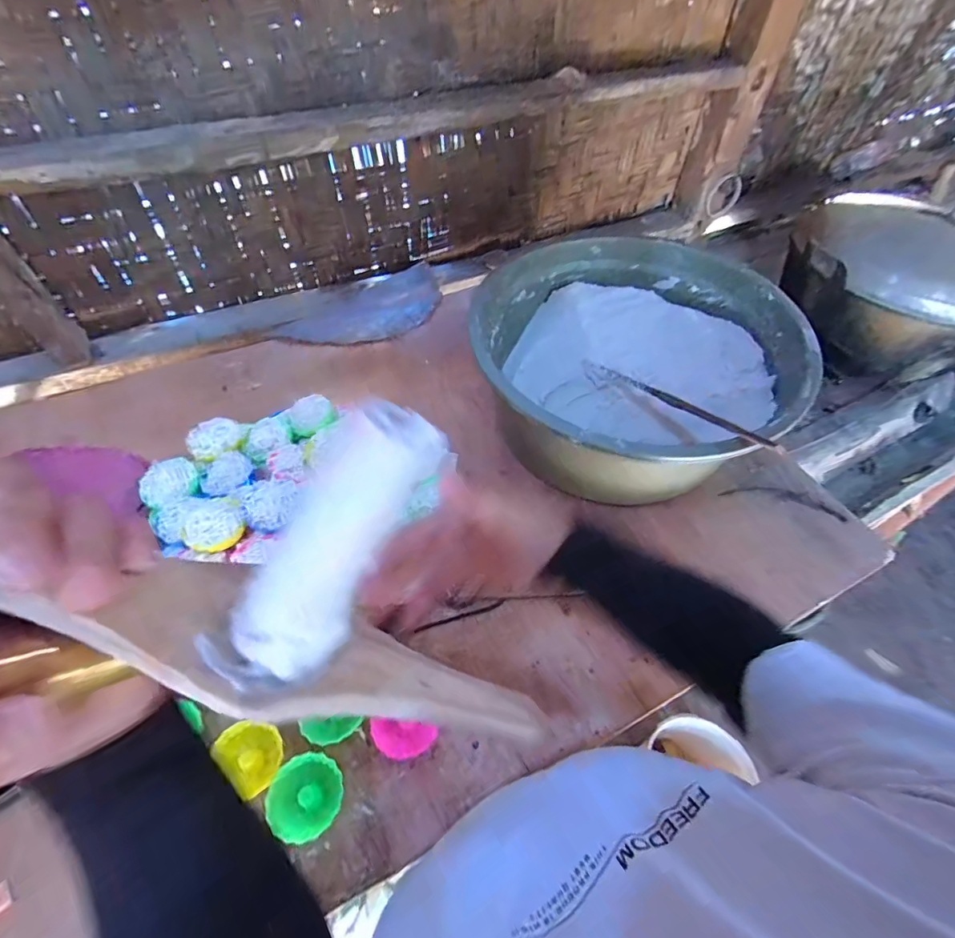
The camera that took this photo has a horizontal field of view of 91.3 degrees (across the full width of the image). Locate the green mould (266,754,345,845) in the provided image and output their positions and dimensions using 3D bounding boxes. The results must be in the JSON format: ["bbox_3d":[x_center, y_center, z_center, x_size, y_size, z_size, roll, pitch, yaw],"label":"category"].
[{"bbox_3d":[-0.147,0.281,0.402,0.058,0.021,0.059,1,53,-1],"label":"green mould"}]

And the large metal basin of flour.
[{"bbox_3d":[0.198,-0.139,0.644,0.393,0.166,0.395,1,53,-1],"label":"large metal basin of flour"}]

